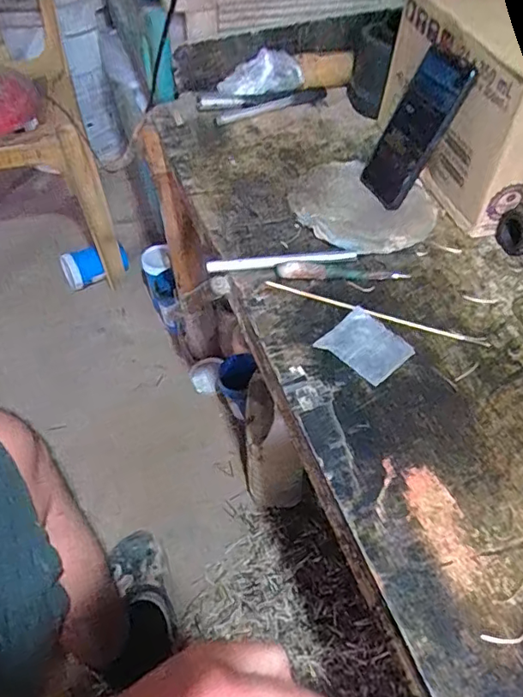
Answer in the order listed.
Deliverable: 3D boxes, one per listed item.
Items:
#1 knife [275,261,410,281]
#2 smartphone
[{"bbox_3d":[0.086,-0.081,0.558,0.137,0.014,0.014,2,50,-1],"label":"knife"},{"bbox_3d":[0.171,-0.247,0.596,0.012,0.161,0.076,1,42,-37],"label":"smartphone"}]

